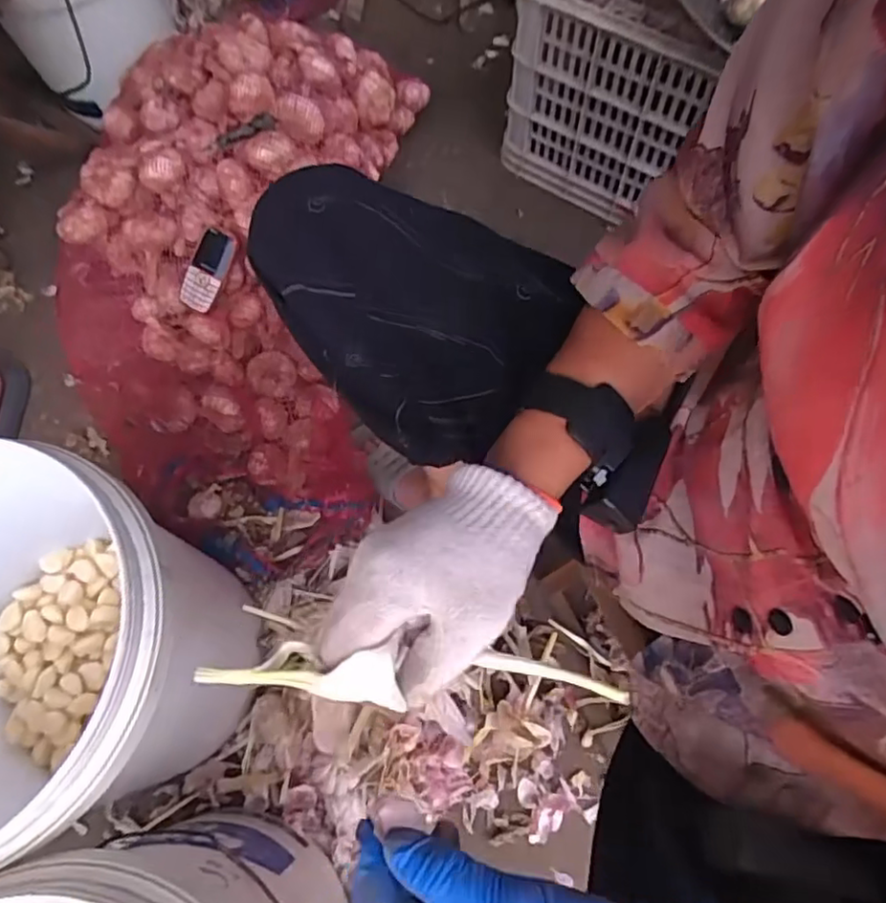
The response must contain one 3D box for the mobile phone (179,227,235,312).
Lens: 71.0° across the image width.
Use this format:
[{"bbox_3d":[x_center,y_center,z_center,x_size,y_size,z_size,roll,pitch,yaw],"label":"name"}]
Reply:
[{"bbox_3d":[-0.306,-0.235,0.808,0.044,0.010,0.110,20,109,-27],"label":"mobile phone"}]

